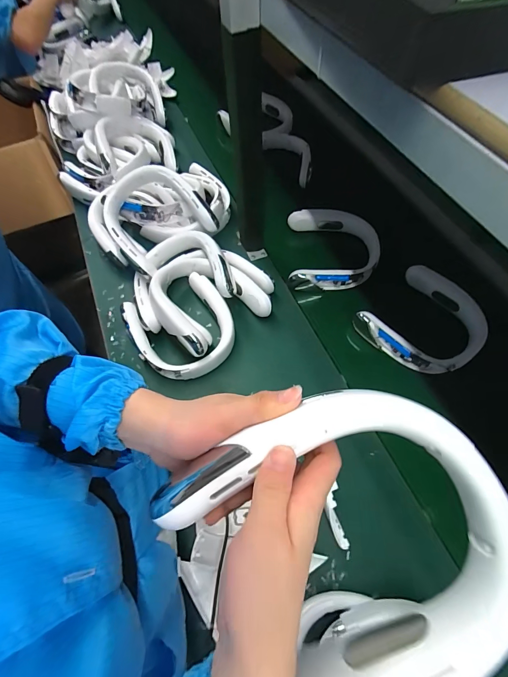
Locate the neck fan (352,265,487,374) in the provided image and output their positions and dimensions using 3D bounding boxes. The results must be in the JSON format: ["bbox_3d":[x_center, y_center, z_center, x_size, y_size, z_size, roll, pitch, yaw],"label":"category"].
[{"bbox_3d":[0.320,-0.025,0.628,0.209,0.040,0.189,-39,67,-16],"label":"neck fan"}]

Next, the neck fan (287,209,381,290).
[{"bbox_3d":[0.183,-0.197,0.751,0.206,0.071,0.194,-1,62,3],"label":"neck fan"}]

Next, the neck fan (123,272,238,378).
[{"bbox_3d":[-0.137,-0.025,0.644,0.182,0.041,0.191,-31,65,-13],"label":"neck fan"}]

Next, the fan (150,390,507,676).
[{"bbox_3d":[0.063,0.125,0.219,0.182,0.049,0.185,-36,85,0],"label":"fan"}]

